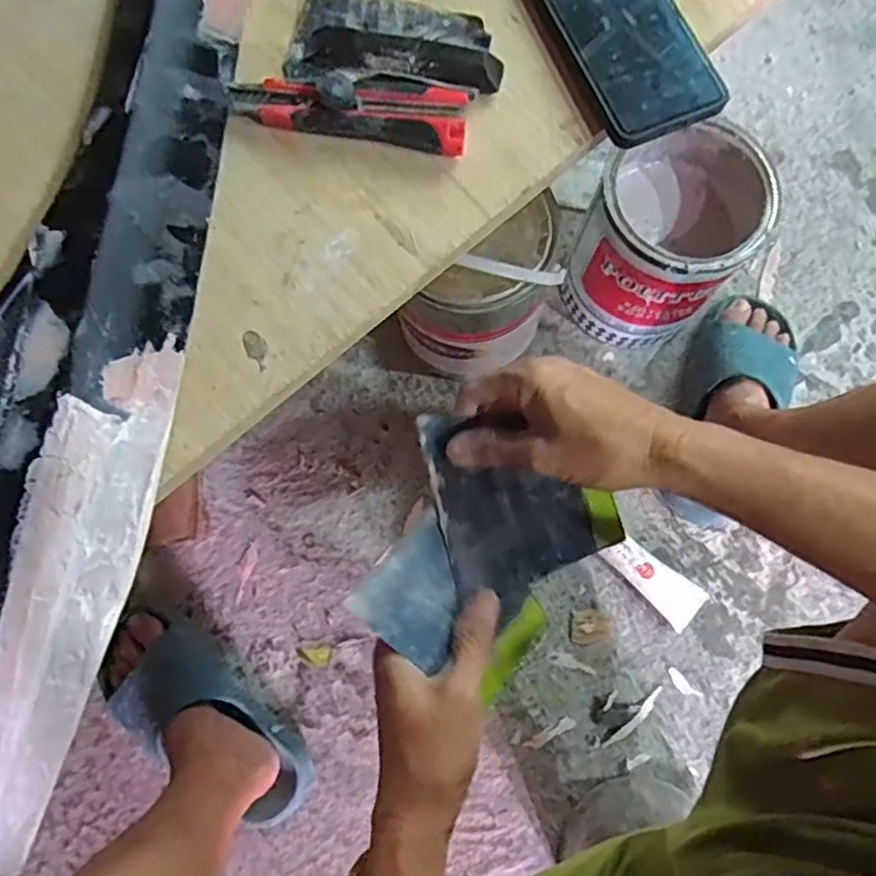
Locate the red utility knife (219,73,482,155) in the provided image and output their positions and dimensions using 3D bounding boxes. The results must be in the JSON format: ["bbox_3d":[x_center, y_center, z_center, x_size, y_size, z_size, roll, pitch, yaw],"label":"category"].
[{"bbox_3d":[-0.053,-0.198,0.410,0.140,0.027,0.036,5,78,1],"label":"red utility knife"}]

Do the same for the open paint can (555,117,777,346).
[{"bbox_3d":[0.242,-0.217,0.739,0.159,0.203,0.184,41,80,8],"label":"open paint can"}]

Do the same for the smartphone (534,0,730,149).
[{"bbox_3d":[0.113,-0.264,0.435,0.079,0.014,0.163,-23,79,-5],"label":"smartphone"}]

